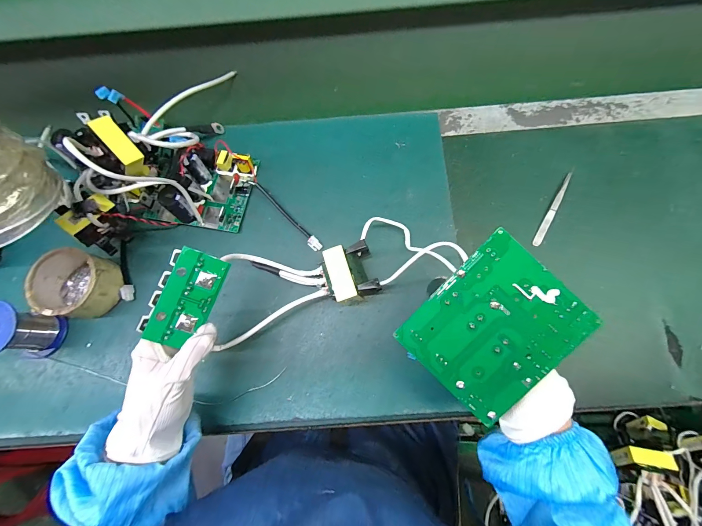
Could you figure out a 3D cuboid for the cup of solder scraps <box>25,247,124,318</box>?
[{"bbox_3d":[-0.355,0.027,0.398,0.086,0.054,0.080,0,75,2],"label":"cup of solder scraps"}]

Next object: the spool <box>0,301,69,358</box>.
[{"bbox_3d":[-0.415,0.084,0.379,0.068,0.068,0.062,0,75,2],"label":"spool"}]

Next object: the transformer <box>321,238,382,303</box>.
[{"bbox_3d":[-0.001,0.014,0.383,0.060,0.057,0.062,-15,75,-2],"label":"transformer"}]

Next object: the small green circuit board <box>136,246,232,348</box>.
[{"bbox_3d":[-0.157,0.033,0.293,0.051,0.008,0.089,25,81,-24],"label":"small green circuit board"}]

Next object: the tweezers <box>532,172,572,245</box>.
[{"bbox_3d":[0.284,-0.075,0.431,0.011,0.005,0.124,31,78,10],"label":"tweezers"}]

